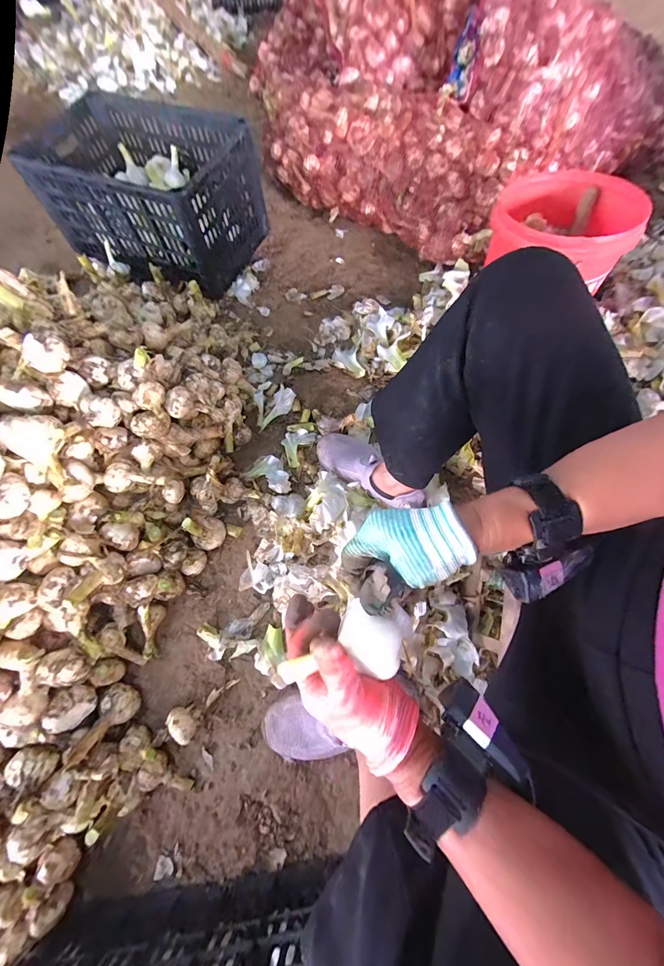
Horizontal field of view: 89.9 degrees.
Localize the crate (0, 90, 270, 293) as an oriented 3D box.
[{"bbox_3d":[-0.425,-0.694,0.797,0.442,0.217,0.290,19,72,6],"label":"crate"}]

